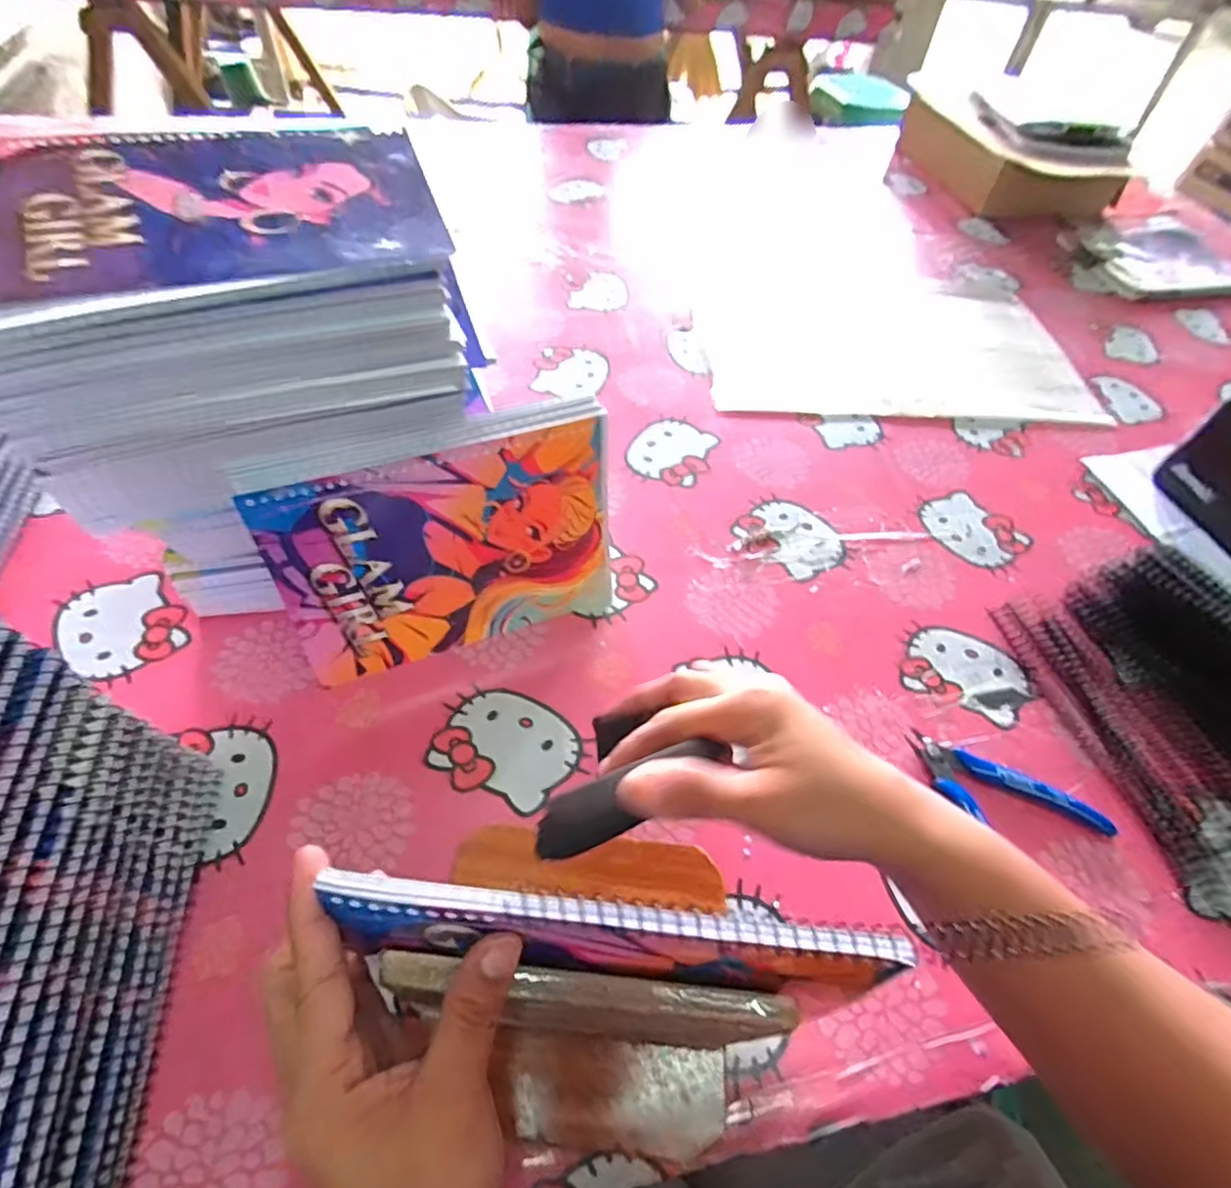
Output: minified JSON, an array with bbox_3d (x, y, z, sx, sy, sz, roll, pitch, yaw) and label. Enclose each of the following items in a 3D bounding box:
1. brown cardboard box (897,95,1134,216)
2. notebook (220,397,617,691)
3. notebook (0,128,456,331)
[{"bbox_3d":[0.582,-0.658,0.969,0.225,0.067,0.279,-12,56,-14],"label":"brown cardboard box"},{"bbox_3d":[-0.097,-0.031,0.399,0.202,0.154,0.014,-17,44,-17],"label":"notebook"},{"bbox_3d":[-0.193,-0.185,0.309,0.201,0.009,0.152,-17,57,-17],"label":"notebook"}]

